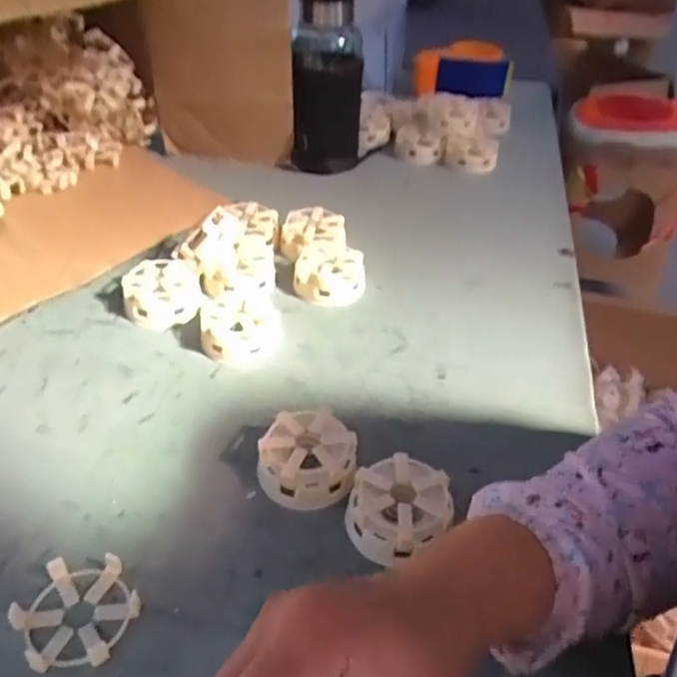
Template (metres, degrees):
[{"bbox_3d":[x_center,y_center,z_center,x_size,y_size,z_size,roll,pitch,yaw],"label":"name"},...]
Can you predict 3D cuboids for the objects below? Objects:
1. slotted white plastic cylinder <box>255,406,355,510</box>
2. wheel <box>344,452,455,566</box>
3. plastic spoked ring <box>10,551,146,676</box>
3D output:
[{"bbox_3d":[-0.021,0.080,0.441,0.063,0.030,0.060,4,39,1],"label":"slotted white plastic cylinder"},{"bbox_3d":[0.038,0.107,0.409,0.062,0.032,0.061,2,39,-2],"label":"wheel"},{"bbox_3d":[-0.144,0.150,0.360,0.059,0.011,0.065,15,40,13],"label":"plastic spoked ring"}]

